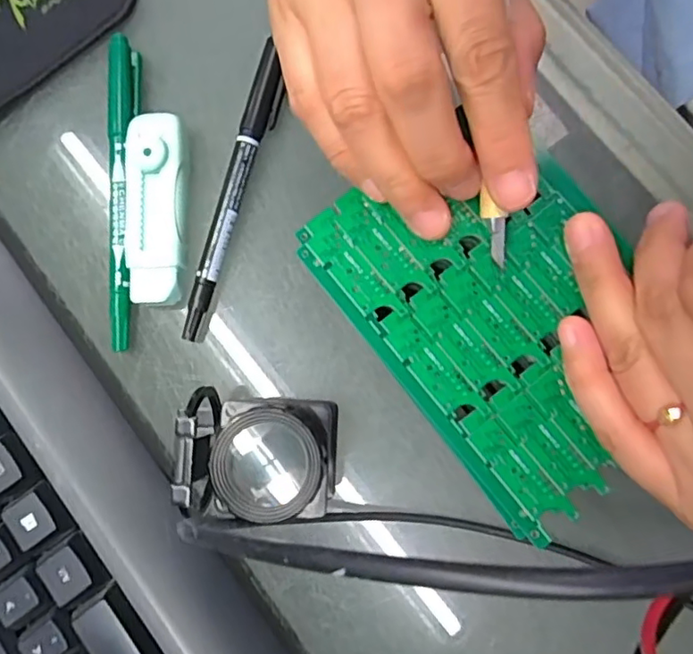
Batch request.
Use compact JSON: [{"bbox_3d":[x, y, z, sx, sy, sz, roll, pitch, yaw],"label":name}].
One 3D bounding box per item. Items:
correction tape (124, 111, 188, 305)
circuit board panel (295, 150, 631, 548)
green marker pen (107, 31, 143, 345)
[{"bbox_3d":[-0.082,-0.051,0.252,0.026,0.019,0.081,-1,79,-2],"label":"correction tape"},{"bbox_3d":[0.055,-0.008,0.199,0.088,0.004,0.126,-39,83,1],"label":"circuit board panel"},{"bbox_3d":[-0.098,-0.061,0.255,0.012,0.012,0.139,-2,79,-2],"label":"green marker pen"}]

